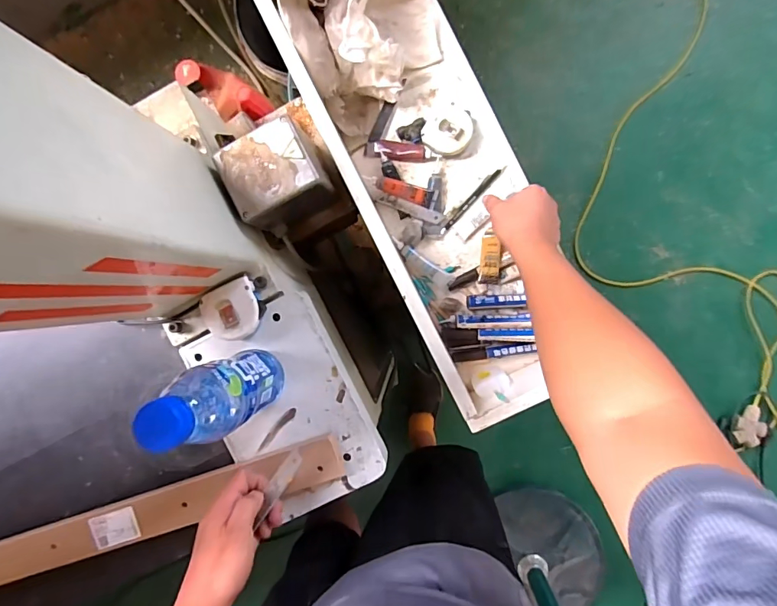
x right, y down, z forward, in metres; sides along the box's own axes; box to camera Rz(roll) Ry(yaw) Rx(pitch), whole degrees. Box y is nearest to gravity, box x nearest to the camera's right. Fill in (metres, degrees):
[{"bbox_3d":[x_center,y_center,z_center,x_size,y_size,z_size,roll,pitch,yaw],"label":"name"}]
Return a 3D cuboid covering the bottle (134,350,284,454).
[{"bbox_3d":[-0.157,0.089,0.441,0.062,0.211,0.067,0,92,3],"label":"bottle"}]

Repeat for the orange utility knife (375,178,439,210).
[{"bbox_3d":[0.025,-0.158,0.636,0.090,0.017,0.024,15,93,3],"label":"orange utility knife"}]

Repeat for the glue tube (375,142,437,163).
[{"bbox_3d":[0.024,-0.219,0.647,0.089,0.014,0.024,8,93,3],"label":"glue tube"}]

